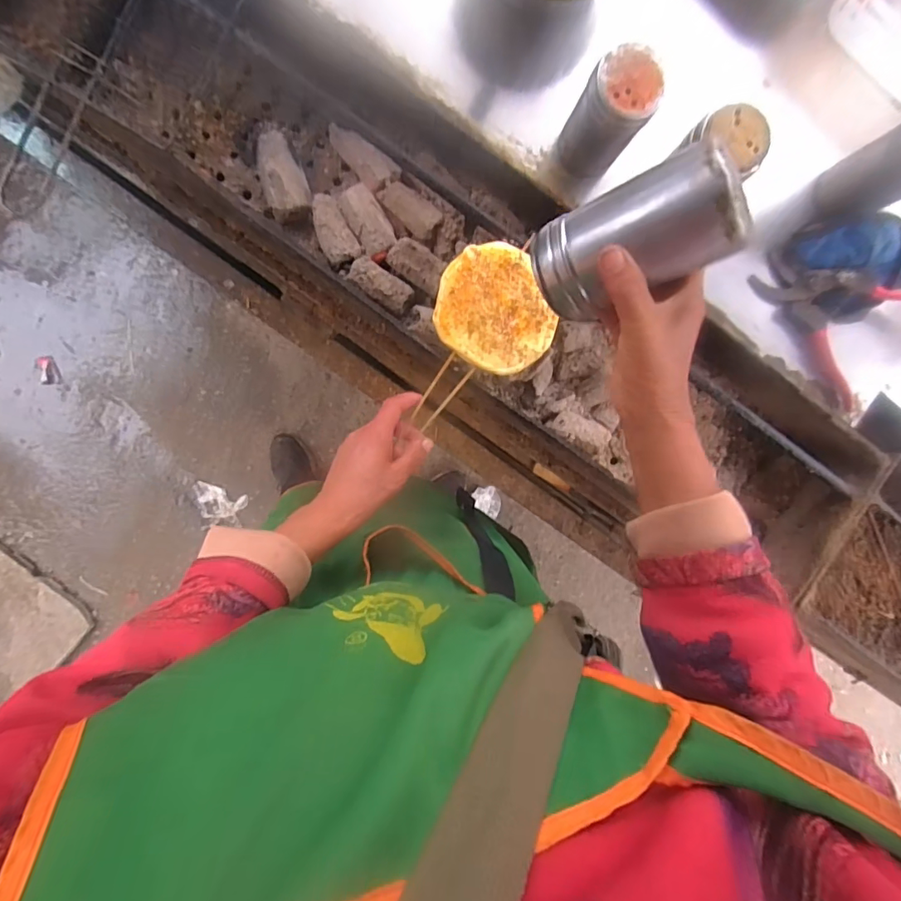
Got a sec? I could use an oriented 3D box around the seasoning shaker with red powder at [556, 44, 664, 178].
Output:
[{"bbox_3d":[0.144,-0.307,0.464,0.062,0.110,0.056,31,92,-6],"label":"seasoning shaker with red powder"}]

